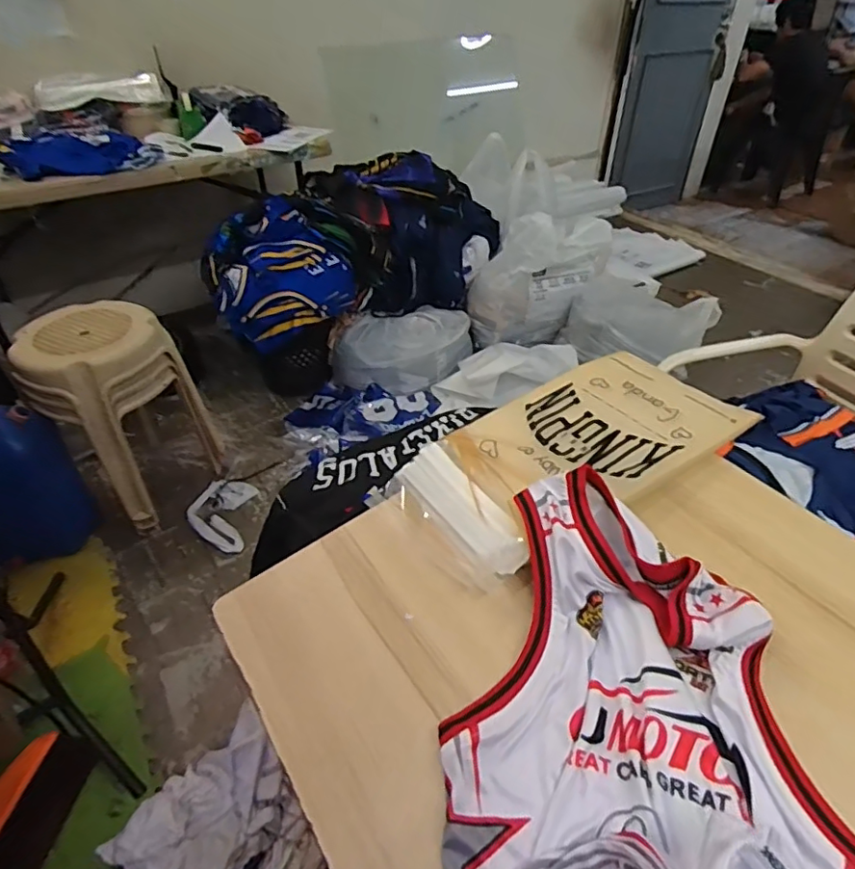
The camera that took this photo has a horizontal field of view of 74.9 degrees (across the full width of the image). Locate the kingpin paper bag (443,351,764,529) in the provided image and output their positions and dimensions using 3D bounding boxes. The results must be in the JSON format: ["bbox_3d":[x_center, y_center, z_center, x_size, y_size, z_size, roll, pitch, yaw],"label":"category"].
[{"bbox_3d":[0.220,-0.005,0.731,0.351,0.032,0.222,-22,45,-23],"label":"kingpin paper bag"}]

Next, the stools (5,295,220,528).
[{"bbox_3d":[-0.797,-0.065,1.482,0.362,0.484,0.316,-31,49,-31],"label":"stools"}]

